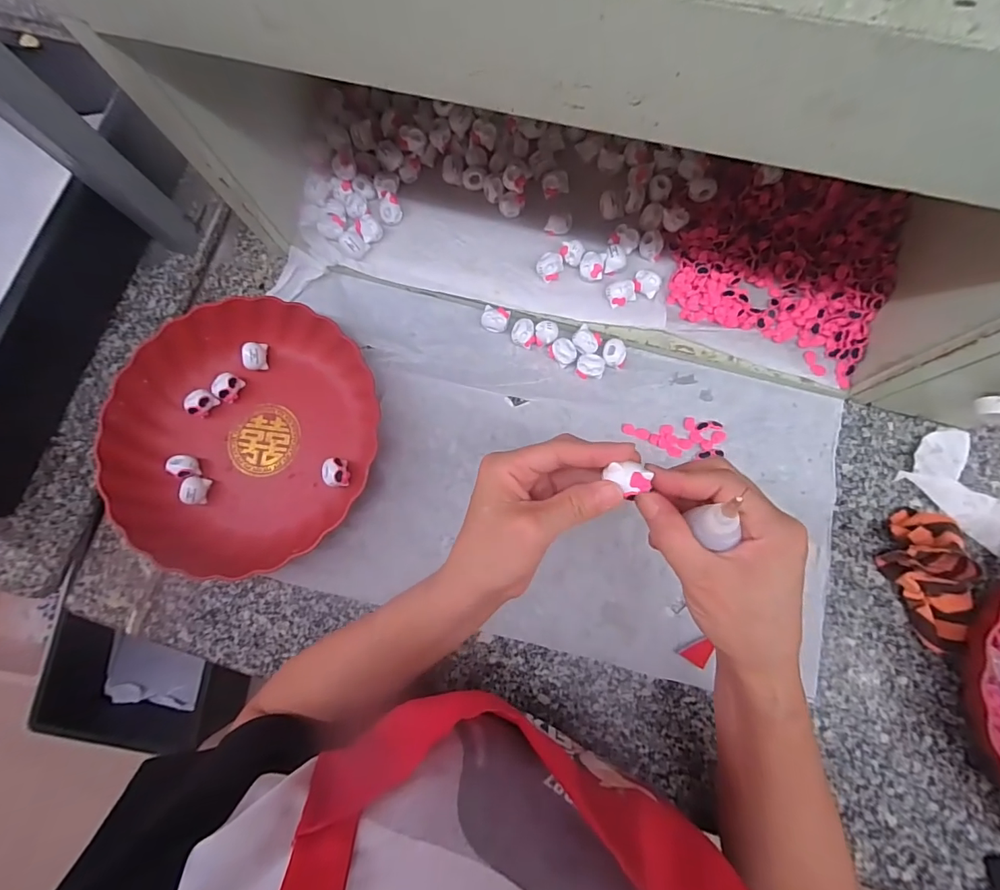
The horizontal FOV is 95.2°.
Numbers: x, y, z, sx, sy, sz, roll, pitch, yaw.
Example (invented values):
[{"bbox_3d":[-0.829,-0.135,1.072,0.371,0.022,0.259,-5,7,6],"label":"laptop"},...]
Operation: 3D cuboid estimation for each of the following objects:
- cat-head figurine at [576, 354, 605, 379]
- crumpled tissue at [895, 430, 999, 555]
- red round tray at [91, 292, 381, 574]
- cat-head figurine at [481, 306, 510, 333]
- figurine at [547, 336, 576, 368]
[{"bbox_3d":[0.084,-0.074,0.428,0.024,0.014,0.020,3,80,4],"label":"cat-head figurine"},{"bbox_3d":[0.405,0.036,0.390,0.069,0.010,0.101,-45,80,-5],"label":"crumpled tissue"},{"bbox_3d":[-0.233,-0.014,0.419,0.232,0.048,0.239,-1,80,3],"label":"red round tray"},{"bbox_3d":[-0.005,-0.121,0.441,0.027,0.012,0.021,12,80,5],"label":"cat-head figurine"},{"bbox_3d":[0.060,-0.088,0.431,0.022,0.015,0.024,-40,80,-4],"label":"figurine"}]

